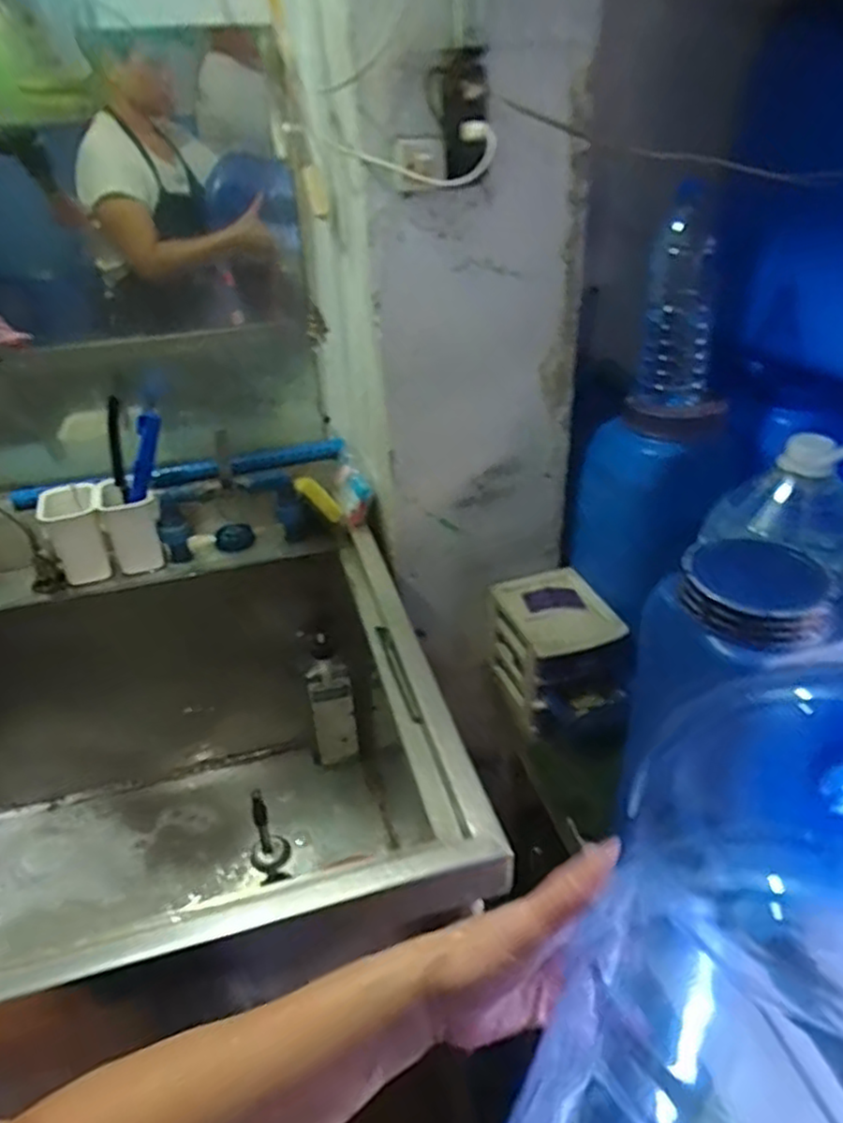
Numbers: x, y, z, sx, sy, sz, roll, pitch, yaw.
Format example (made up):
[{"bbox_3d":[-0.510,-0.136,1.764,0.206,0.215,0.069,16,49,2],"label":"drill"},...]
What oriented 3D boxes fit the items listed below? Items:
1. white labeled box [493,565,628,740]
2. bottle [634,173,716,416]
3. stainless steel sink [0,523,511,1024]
[{"bbox_3d":[0.189,0.126,1.065,0.147,0.149,0.171,-14,35,-16],"label":"white labeled box"},{"bbox_3d":[0.315,-0.306,0.868,0.080,0.235,0.075,9,36,18],"label":"bottle"},{"bbox_3d":[-0.362,0.326,0.886,0.742,0.427,0.612,-12,35,-13],"label":"stainless steel sink"}]

